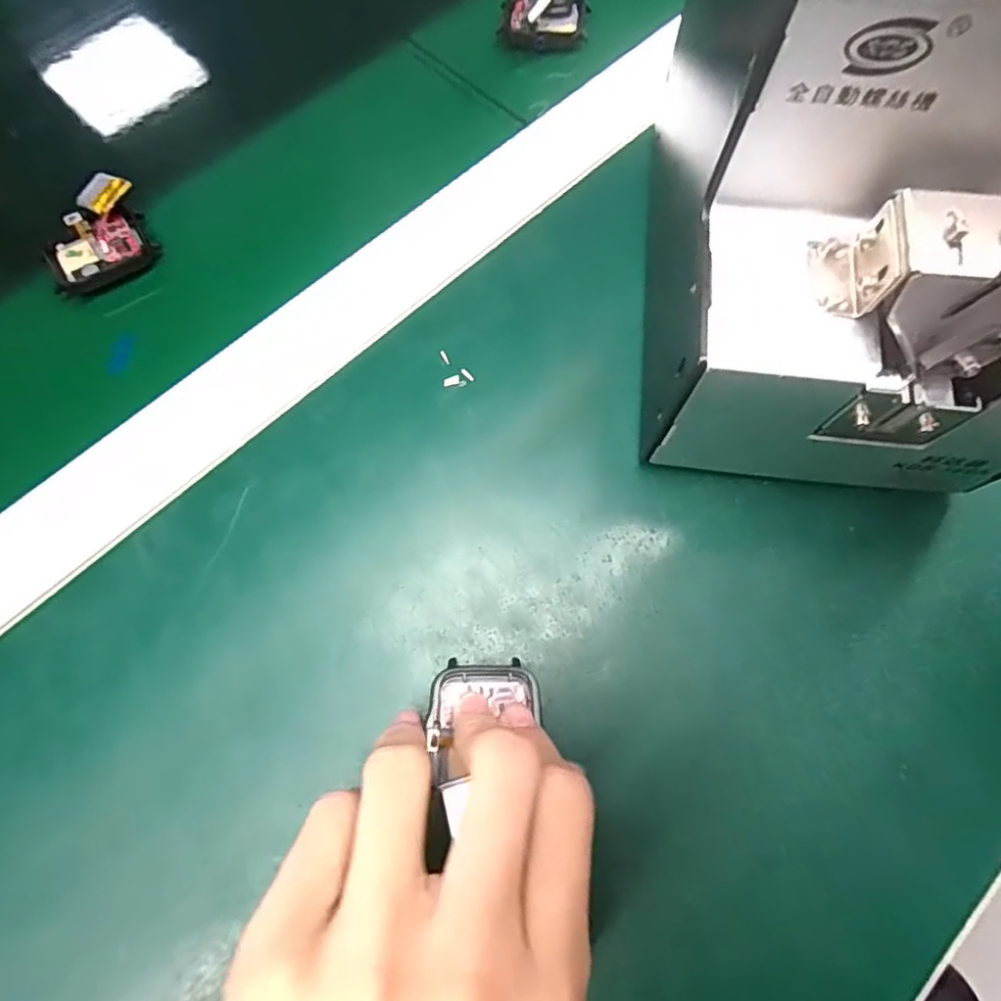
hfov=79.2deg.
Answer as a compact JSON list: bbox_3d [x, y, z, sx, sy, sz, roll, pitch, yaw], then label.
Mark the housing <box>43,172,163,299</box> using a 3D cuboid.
[{"bbox_3d":[-0.184,-0.118,0.274,0.048,0.017,0.041,-34,75,-9],"label":"housing"}]

